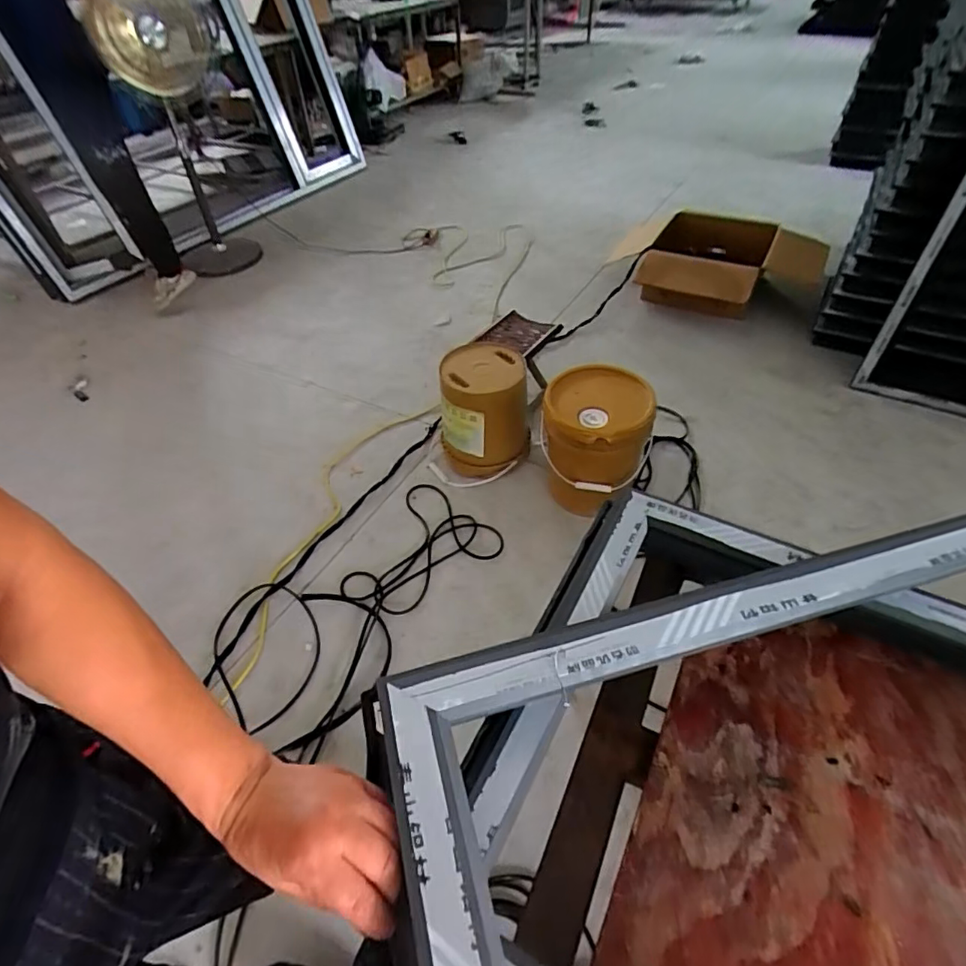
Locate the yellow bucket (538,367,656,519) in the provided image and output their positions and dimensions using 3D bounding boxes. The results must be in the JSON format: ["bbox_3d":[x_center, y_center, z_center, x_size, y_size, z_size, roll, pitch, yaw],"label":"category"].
[{"bbox_3d":[0.324,-0.124,1.586,0.297,0.336,0.272,7,47,10],"label":"yellow bucket"}]

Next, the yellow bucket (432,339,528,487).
[{"bbox_3d":[0.006,-0.215,1.731,0.258,0.341,0.319,23,51,24],"label":"yellow bucket"}]

